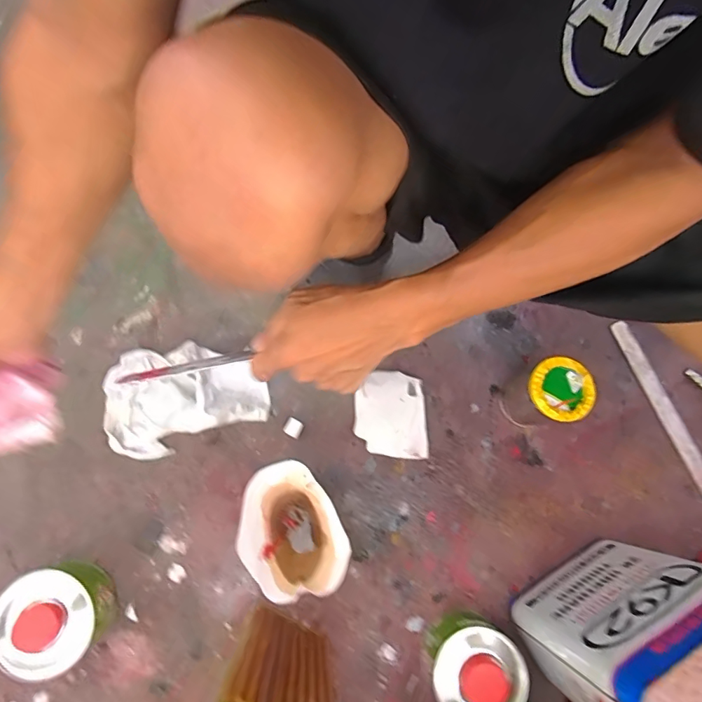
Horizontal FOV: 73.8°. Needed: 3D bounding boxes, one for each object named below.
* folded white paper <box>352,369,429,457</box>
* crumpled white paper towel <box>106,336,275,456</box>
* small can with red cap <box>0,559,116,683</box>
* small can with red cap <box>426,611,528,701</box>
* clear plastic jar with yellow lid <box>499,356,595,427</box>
[{"bbox_3d":[0.052,0.083,0.615,0.093,0.005,0.108,2,79,-9],"label":"folded white paper"},{"bbox_3d":[-0.208,0.055,0.577,0.193,0.046,0.133,-6,76,-3],"label":"crumpled white paper towel"},{"bbox_3d":[-0.319,0.284,0.505,0.098,0.078,0.096,1,76,-6],"label":"small can with red cap"},{"bbox_3d":[0.142,0.363,0.533,0.107,0.074,0.097,36,76,3],"label":"small can with red cap"},{"bbox_3d":[0.245,0.055,0.596,0.076,0.103,0.075,1,76,-6],"label":"clear plastic jar with yellow lid"}]

